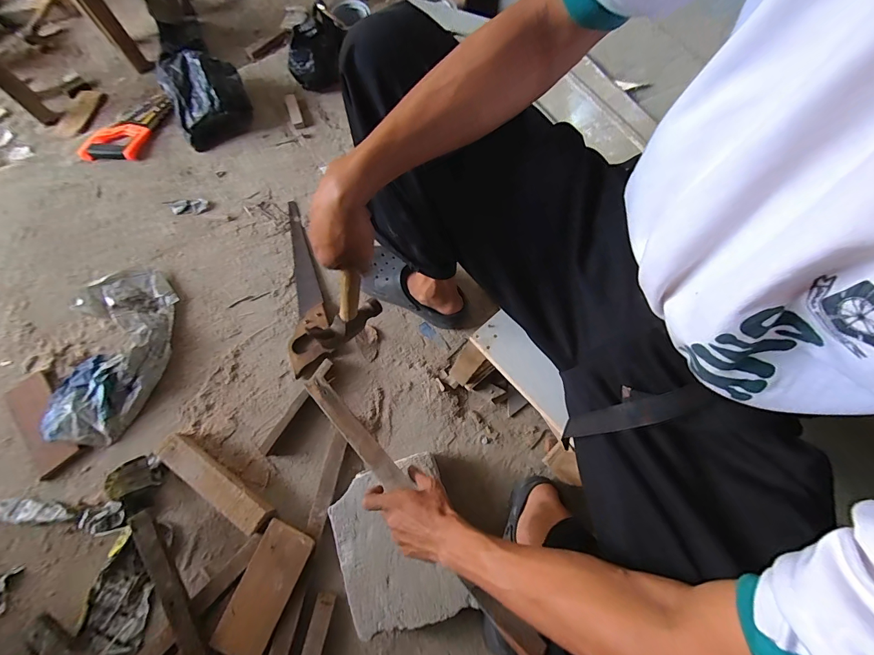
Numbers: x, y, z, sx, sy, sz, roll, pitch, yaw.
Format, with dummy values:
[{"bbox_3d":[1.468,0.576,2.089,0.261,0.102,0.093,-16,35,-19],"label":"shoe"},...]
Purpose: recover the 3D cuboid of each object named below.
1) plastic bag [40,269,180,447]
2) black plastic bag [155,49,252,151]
[{"bbox_3d":[-0.660,0.045,0.757,0.190,0.053,0.361,1,72,0],"label":"plastic bag"},{"bbox_3d":[-0.580,-0.575,0.926,0.181,0.154,0.159,-22,73,-8],"label":"black plastic bag"}]

